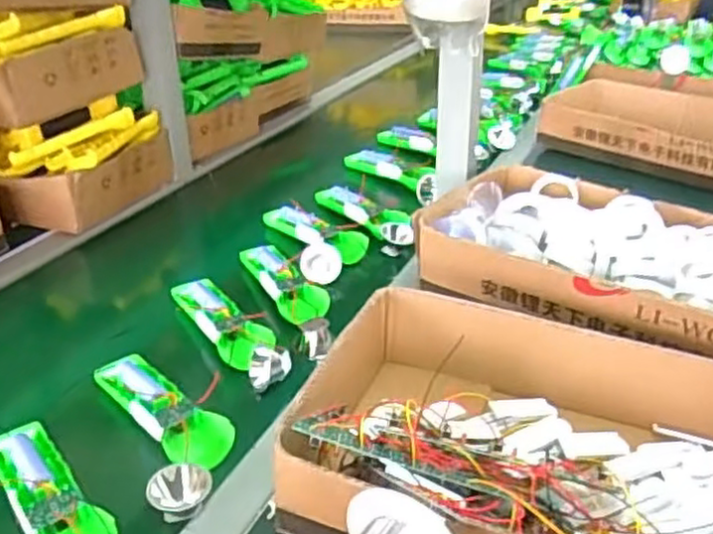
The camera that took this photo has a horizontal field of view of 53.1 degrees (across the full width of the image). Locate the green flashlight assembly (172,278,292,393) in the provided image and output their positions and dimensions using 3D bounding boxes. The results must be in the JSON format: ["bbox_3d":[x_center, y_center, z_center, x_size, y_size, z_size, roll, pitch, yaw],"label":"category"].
[{"bbox_3d":[-0.123,0.059,0.694,0.057,0.031,0.185,-19,34,-30],"label":"green flashlight assembly"}]

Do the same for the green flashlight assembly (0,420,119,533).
[{"bbox_3d":[-0.212,0.164,0.493,0.049,0.030,0.197,-22,36,-34],"label":"green flashlight assembly"}]

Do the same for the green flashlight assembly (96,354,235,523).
[{"bbox_3d":[-0.151,0.116,0.575,0.077,0.042,0.194,-16,33,-25],"label":"green flashlight assembly"}]

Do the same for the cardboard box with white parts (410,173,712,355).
[{"bbox_3d":[0.286,0.009,0.706,0.414,0.079,0.222,20,35,32],"label":"cardboard box with white parts"}]

